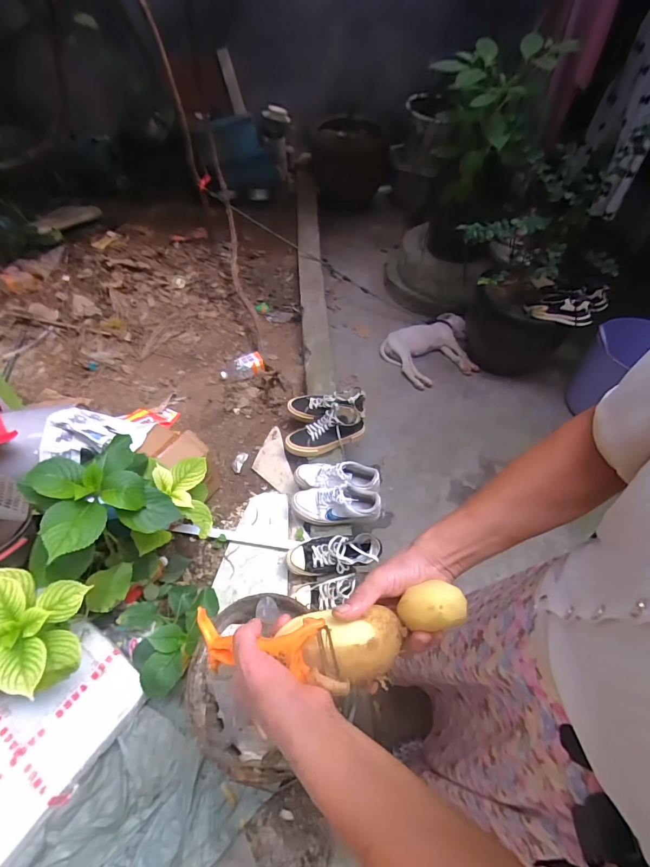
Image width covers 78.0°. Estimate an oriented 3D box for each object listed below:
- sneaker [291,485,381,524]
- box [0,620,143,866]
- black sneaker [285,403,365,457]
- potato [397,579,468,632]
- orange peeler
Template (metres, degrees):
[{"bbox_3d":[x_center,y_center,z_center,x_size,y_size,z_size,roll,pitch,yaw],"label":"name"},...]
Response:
[{"bbox_3d":[0.032,0.214,1.224,0.266,0.088,0.093,-3,51,12],"label":"sneaker"},{"bbox_3d":[-0.645,0.672,0.874,0.277,0.056,0.442,29,57,20],"label":"box"},{"bbox_3d":[0.000,-0.011,1.384,0.274,0.117,0.093,-18,54,-14],"label":"black sneaker"},{"bbox_3d":[0.099,0.161,0.371,0.053,0.039,0.040,2,52,0],"label":"potato"},{"bbox_3d":[-0.066,0.206,0.390,0.166,0.046,0.049,-10,46,28],"label":"orange peeler"}]

